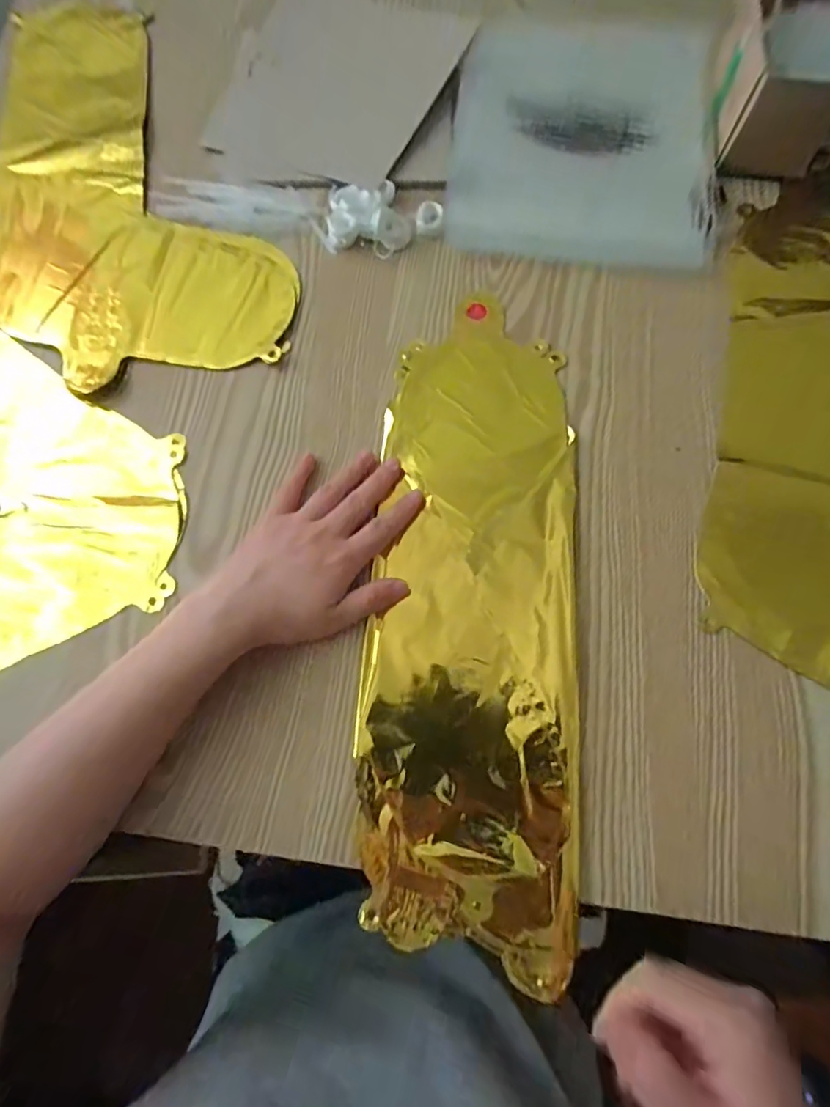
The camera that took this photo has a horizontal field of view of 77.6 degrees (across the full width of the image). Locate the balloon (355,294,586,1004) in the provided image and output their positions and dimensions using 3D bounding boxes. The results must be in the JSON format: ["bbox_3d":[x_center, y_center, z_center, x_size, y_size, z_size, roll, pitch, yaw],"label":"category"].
[{"bbox_3d":[0.041,0.023,0.342,0.134,0.010,0.413,3,74,2],"label":"balloon"}]

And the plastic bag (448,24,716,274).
[{"bbox_3d":[0.136,-0.338,0.421,0.205,0.029,0.218,6,75,3],"label":"plastic bag"}]

